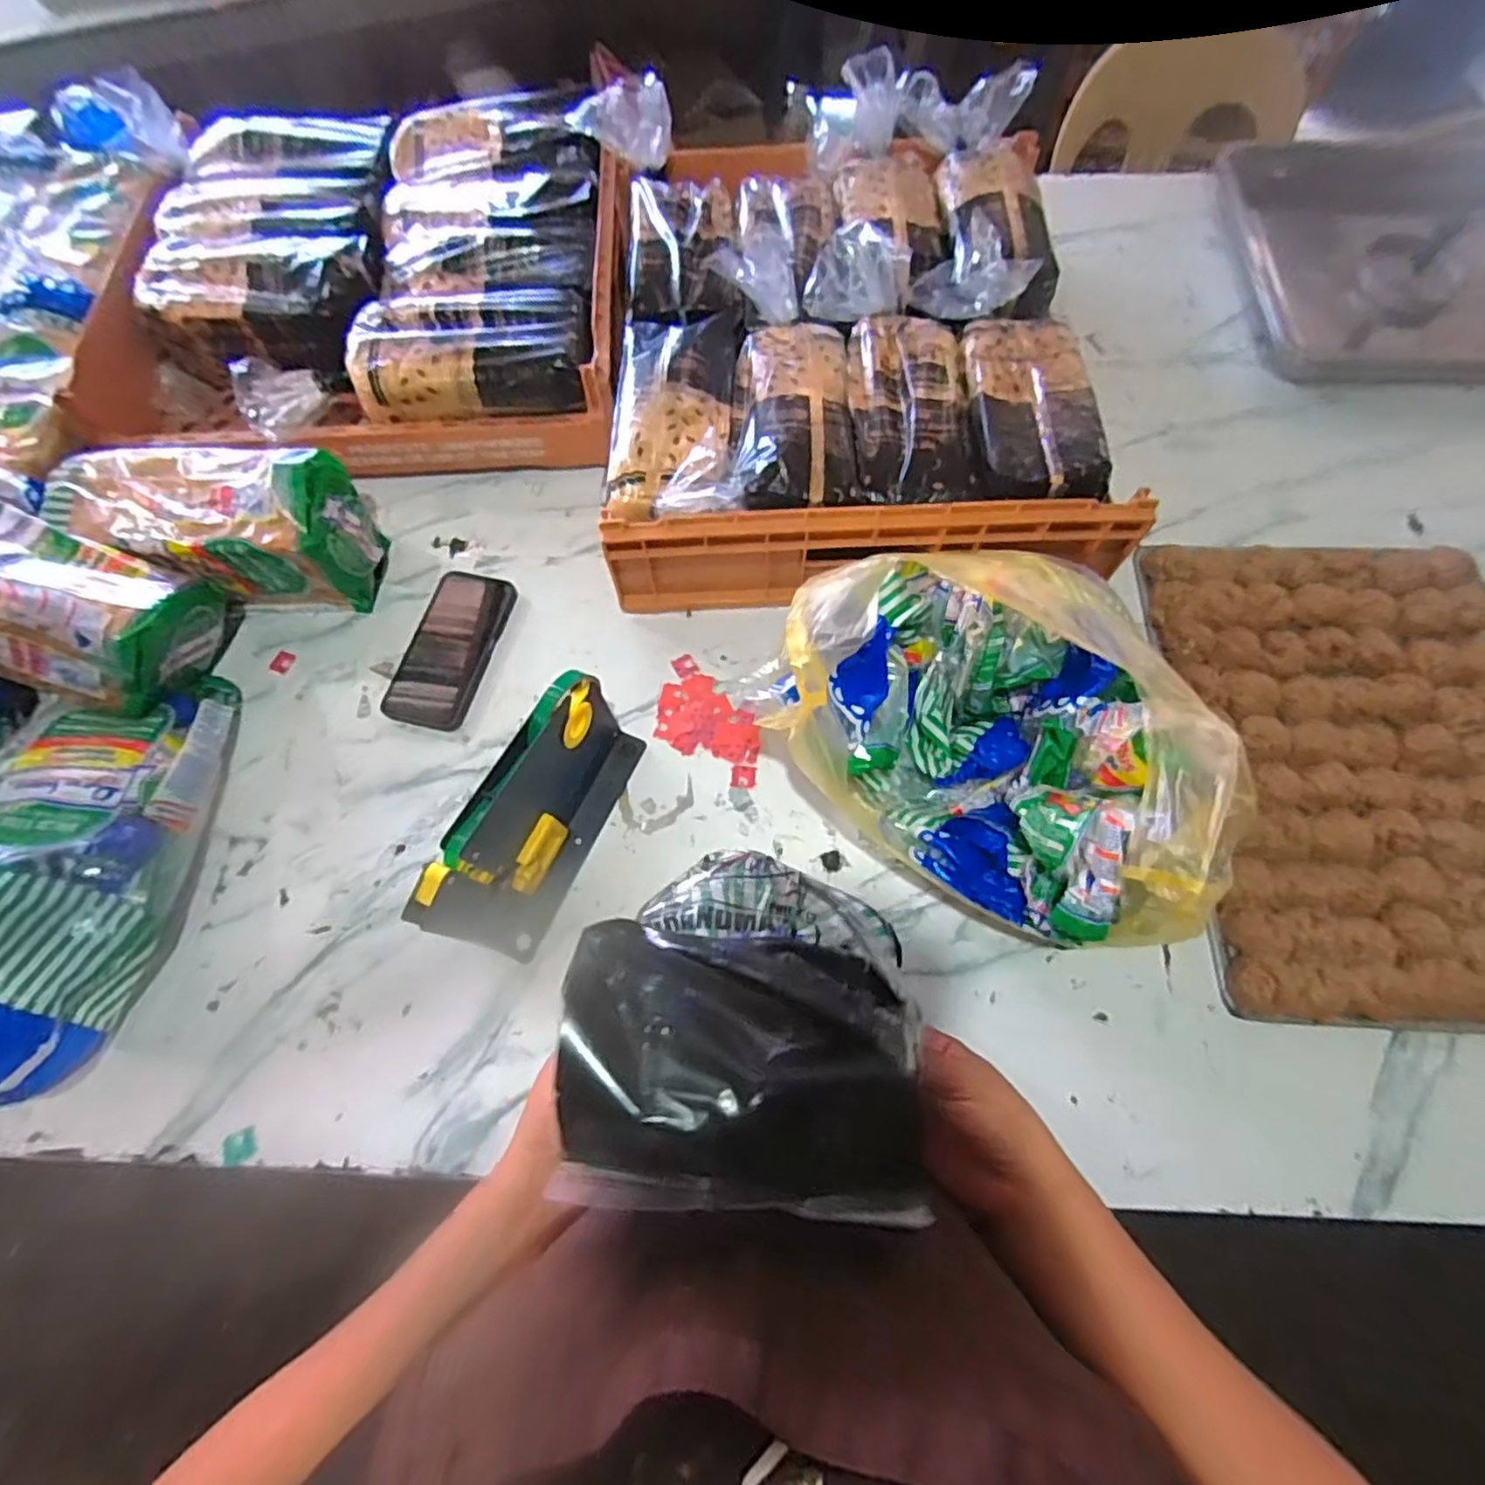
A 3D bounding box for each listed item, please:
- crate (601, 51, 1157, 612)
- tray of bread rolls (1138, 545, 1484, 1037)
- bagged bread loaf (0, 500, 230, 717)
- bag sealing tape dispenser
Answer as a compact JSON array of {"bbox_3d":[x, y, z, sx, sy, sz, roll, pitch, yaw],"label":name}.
[{"bbox_3d":[0.106,-0.419,0.712,0.467,0.159,0.543,-1,68,0],"label":"crate"},{"bbox_3d":[0.541,0.014,0.589,0.291,0.032,0.426,2,67,3],"label":"tray of bread rolls"},{"bbox_3d":[-0.651,-0.144,0.580,0.343,0.084,0.152,19,67,-13],"label":"bagged bread loaf"},{"bbox_3d":[-0.154,0.057,0.544,0.043,0.146,0.217,23,69,11],"label":"bag sealing tape dispenser"}]

